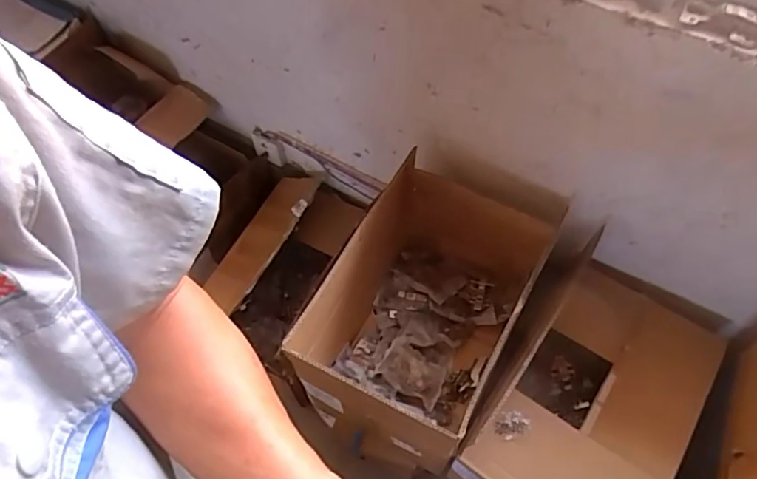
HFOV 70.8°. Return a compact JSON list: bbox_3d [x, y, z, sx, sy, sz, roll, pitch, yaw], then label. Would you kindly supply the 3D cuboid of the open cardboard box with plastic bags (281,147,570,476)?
[{"bbox_3d":[0.092,0.148,1.040,0.307,0.383,0.466,26,63,15],"label":"open cardboard box with plastic bags"}]

